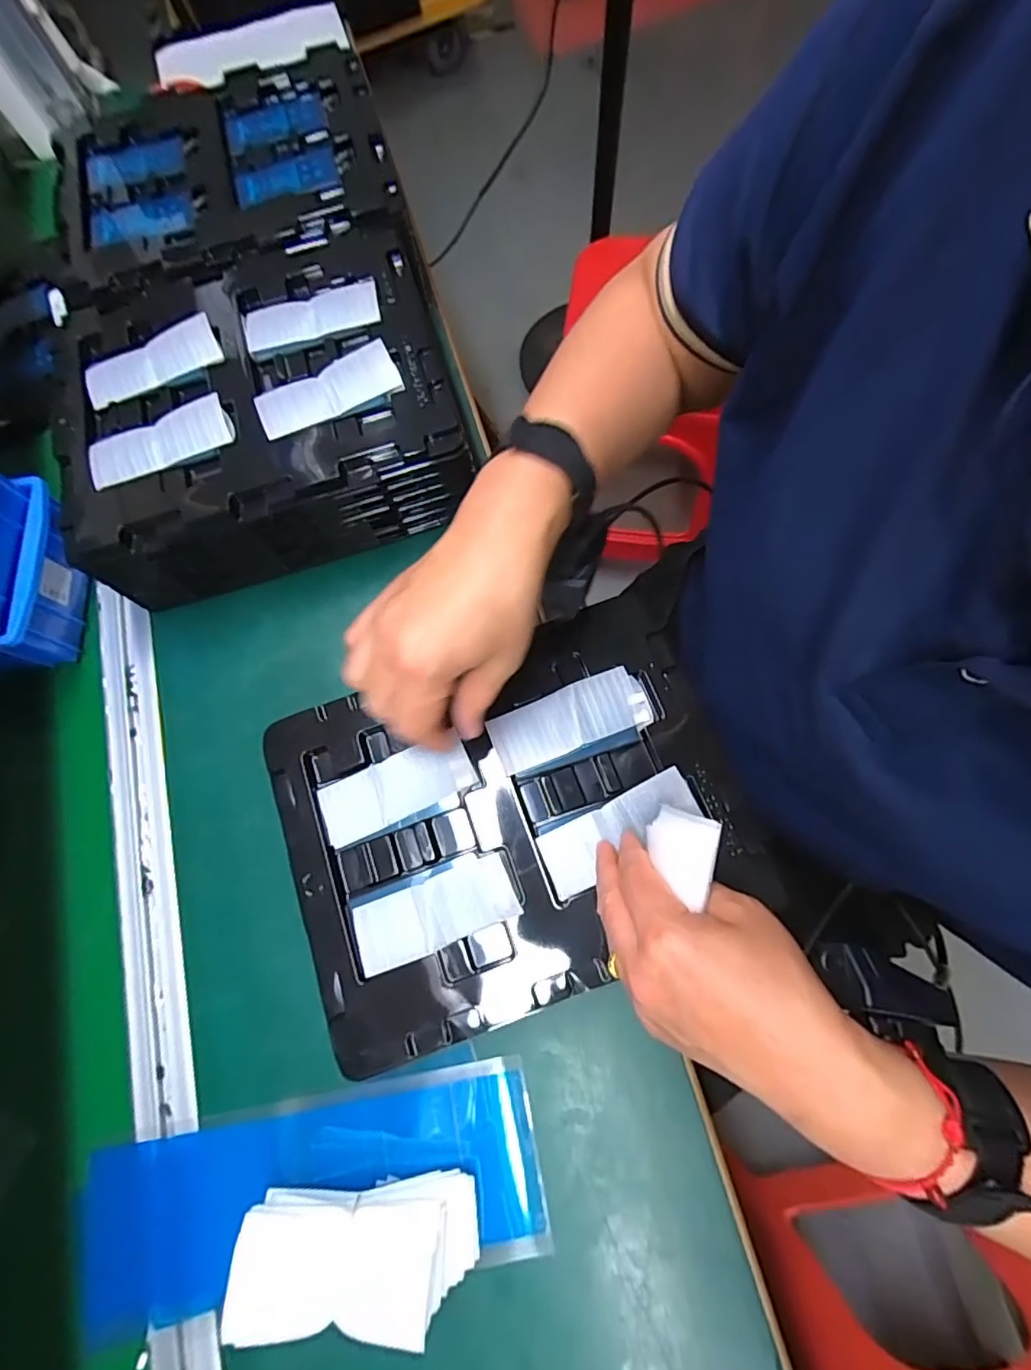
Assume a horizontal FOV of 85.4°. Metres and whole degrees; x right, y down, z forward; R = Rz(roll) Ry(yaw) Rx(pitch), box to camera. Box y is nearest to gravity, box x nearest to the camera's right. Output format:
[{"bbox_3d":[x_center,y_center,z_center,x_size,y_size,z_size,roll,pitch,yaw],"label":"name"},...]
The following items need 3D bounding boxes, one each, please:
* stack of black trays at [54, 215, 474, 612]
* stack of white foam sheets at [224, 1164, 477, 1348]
[{"bbox_3d":[-0.188,-0.213,0.439,0.283,0.089,0.229,-19,73,0],"label":"stack of black trays"},{"bbox_3d":[-0.080,0.298,0.296,0.116,0.062,0.050,-4,73,4],"label":"stack of white foam sheets"}]

